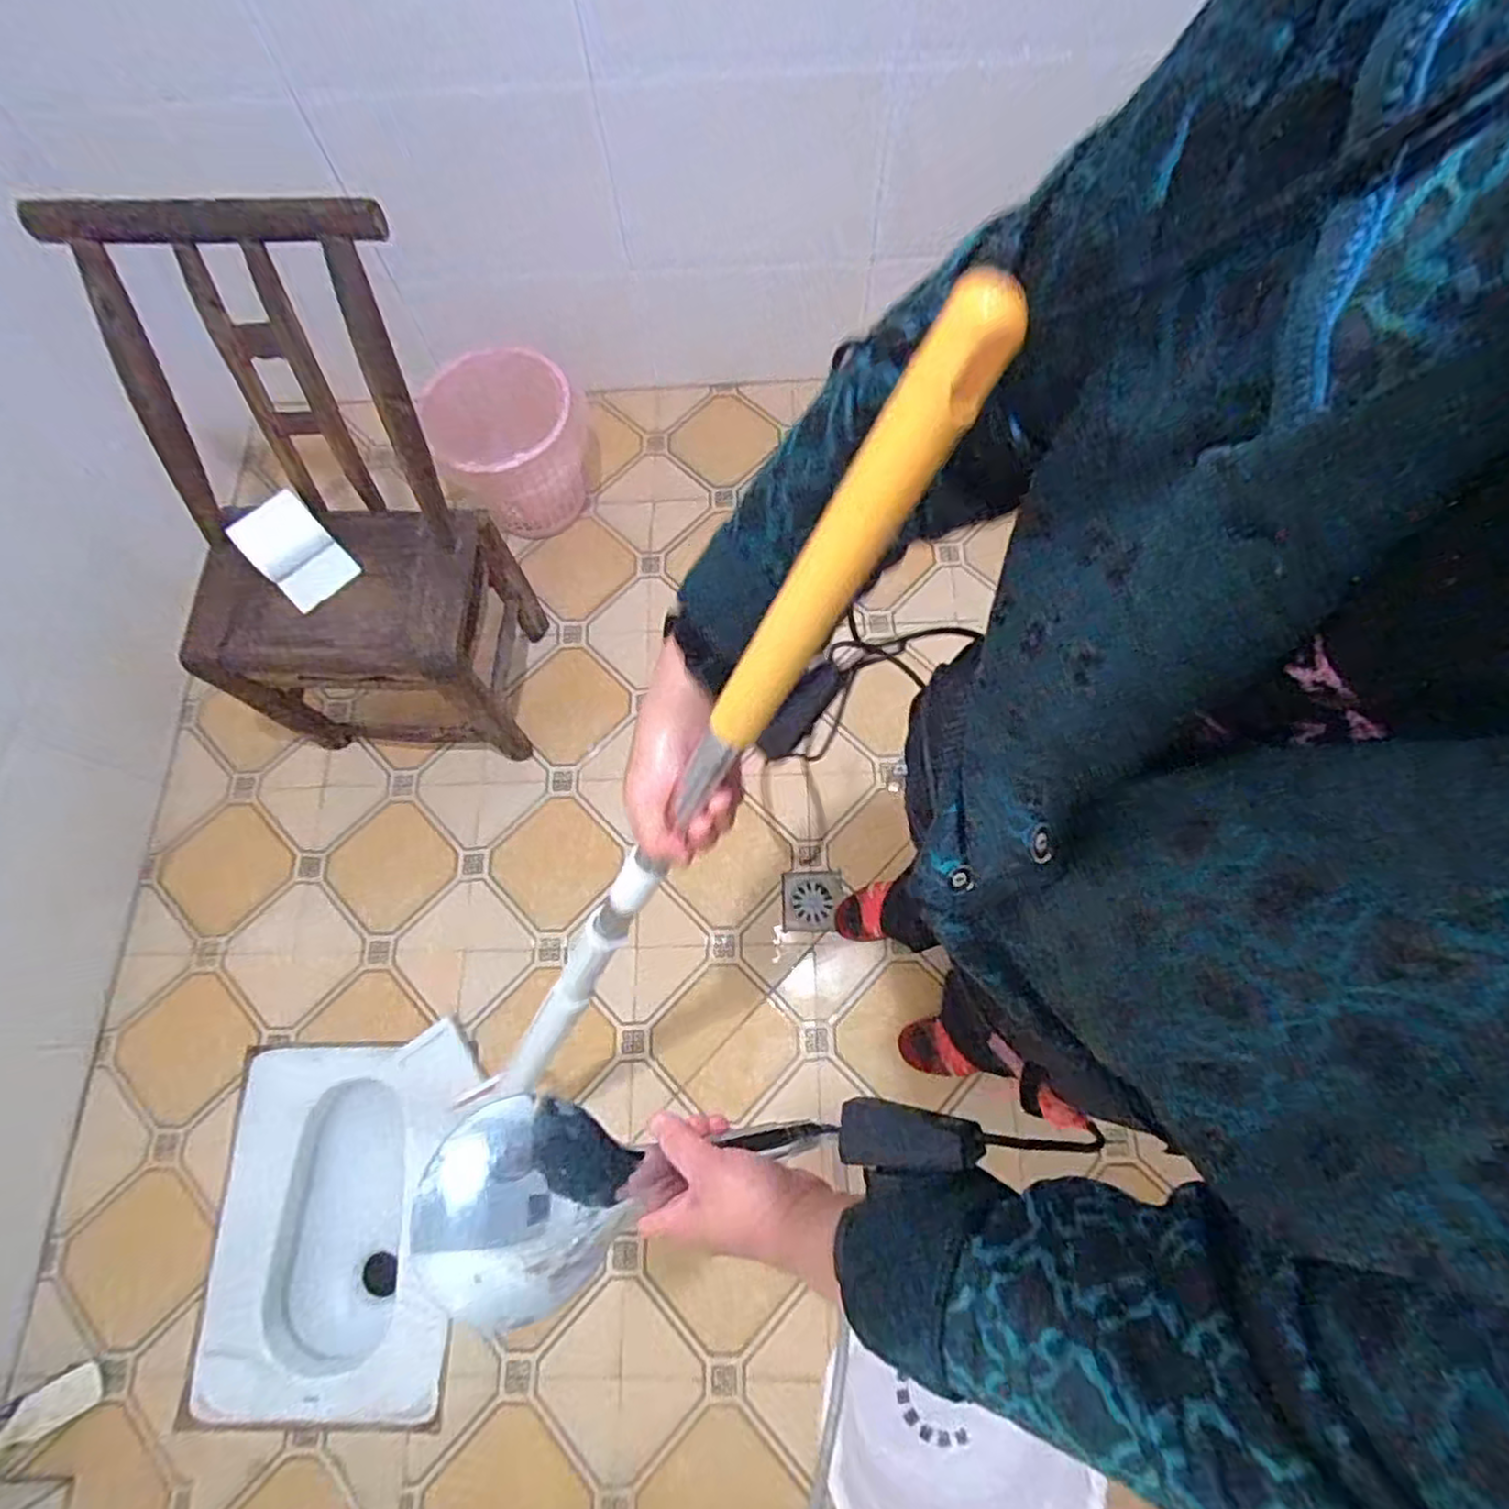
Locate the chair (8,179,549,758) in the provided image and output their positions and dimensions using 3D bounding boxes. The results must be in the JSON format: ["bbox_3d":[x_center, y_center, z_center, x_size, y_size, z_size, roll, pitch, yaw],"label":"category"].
[{"bbox_3d":[-0.620,-0.314,1.094,0.415,0.695,0.410,3,71,3],"label":"chair"}]

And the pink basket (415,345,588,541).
[{"bbox_3d":[-0.455,-0.588,1.404,0.277,0.242,0.304,-1,71,2],"label":"pink basket"}]

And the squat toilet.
[{"bbox_3d":[-0.638,0.736,1.206,0.384,0.182,0.506,-1,71,2],"label":"squat toilet"}]

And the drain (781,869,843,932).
[{"bbox_3d":[0.097,0.245,1.238,0.101,0.007,0.099,-4,71,1],"label":"drain"}]

